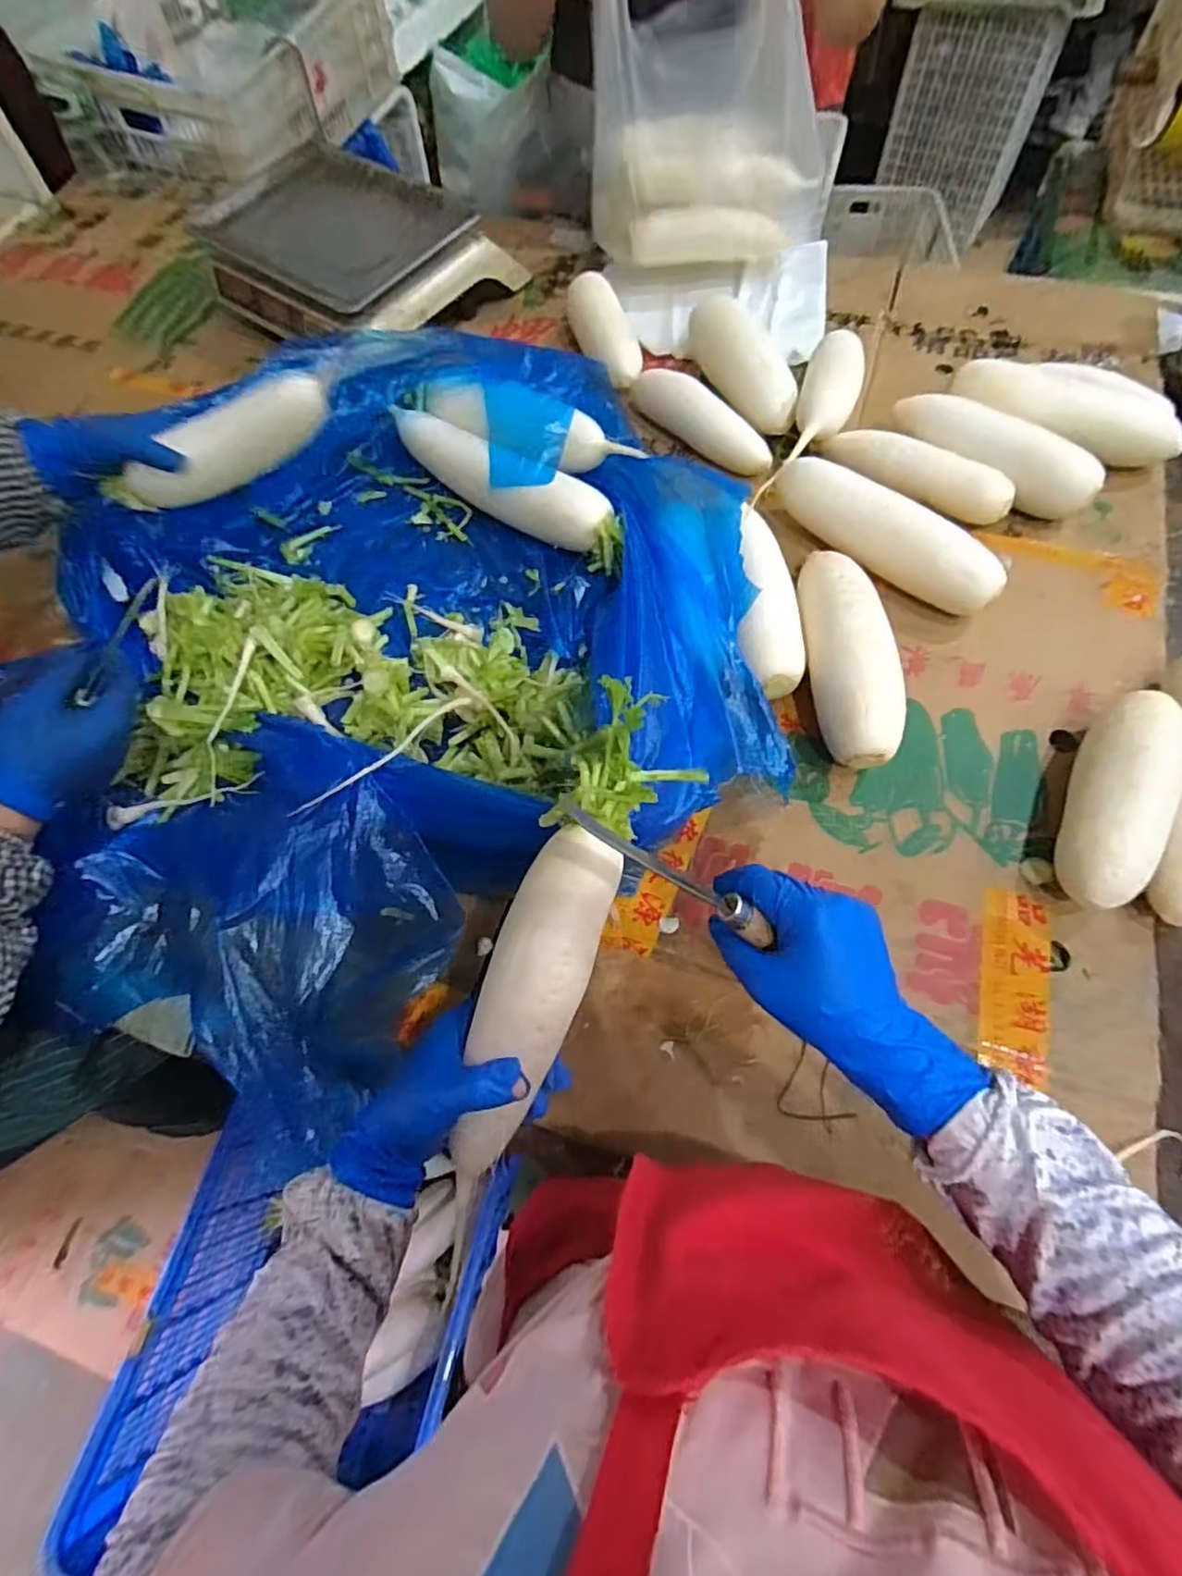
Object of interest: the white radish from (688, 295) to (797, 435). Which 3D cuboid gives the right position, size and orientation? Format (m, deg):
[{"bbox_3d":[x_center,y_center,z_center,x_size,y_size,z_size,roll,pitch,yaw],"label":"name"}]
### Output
[{"bbox_3d":[0.179,-0.507,0.767,0.058,0.079,0.216,-19,65,-6],"label":"white radish"}]

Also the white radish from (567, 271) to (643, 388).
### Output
[{"bbox_3d":[0.018,-0.571,0.820,0.065,0.071,0.166,-19,65,-6],"label":"white radish"}]

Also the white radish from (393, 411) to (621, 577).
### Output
[{"bbox_3d":[-0.089,-0.320,0.690,0.306,0.061,0.059,30,69,16],"label":"white radish"}]

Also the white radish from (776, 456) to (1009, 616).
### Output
[{"bbox_3d":[0.288,-0.251,0.637,0.242,0.061,0.052,39,72,19],"label":"white radish"}]

